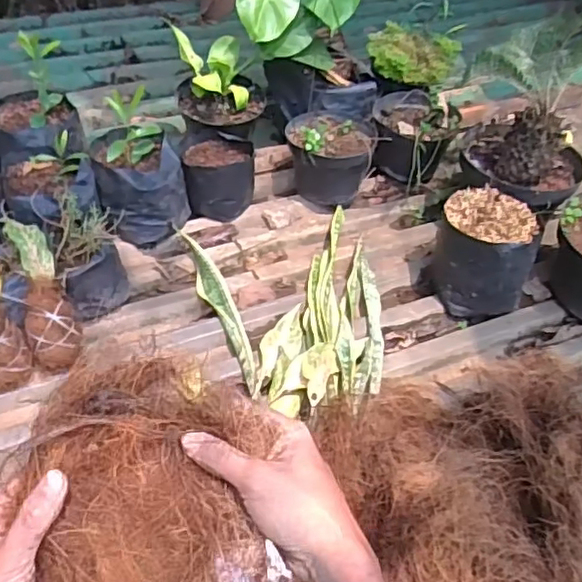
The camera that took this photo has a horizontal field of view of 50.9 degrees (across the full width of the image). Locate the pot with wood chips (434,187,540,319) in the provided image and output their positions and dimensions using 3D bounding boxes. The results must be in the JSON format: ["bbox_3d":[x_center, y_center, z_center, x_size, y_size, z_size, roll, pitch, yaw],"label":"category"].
[{"bbox_3d":[0.318,-0.060,1.024,0.152,0.155,0.154,4,49,-5],"label":"pot with wood chips"}]

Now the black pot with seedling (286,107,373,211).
[{"bbox_3d":[0.074,-0.273,1.206,0.166,0.127,0.176,2,47,-3],"label":"black pot with seedling"}]

